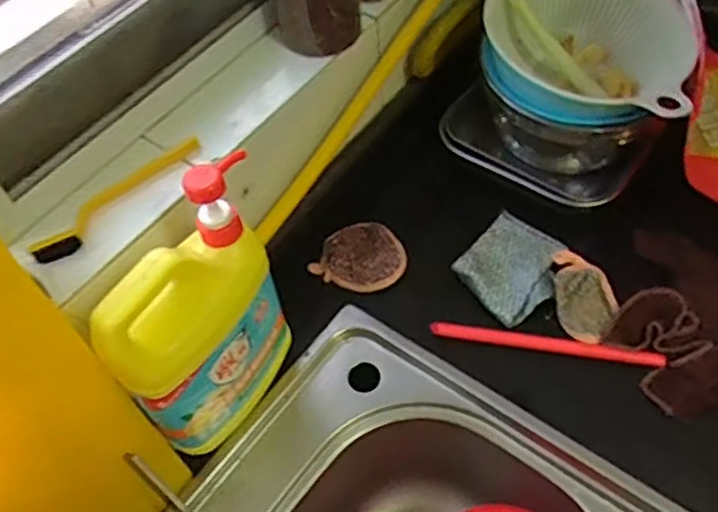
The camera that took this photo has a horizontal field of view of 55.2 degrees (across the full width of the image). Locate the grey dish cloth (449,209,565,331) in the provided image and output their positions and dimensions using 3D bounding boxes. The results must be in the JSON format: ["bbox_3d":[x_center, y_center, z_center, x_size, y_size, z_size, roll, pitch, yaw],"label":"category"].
[{"bbox_3d":[0.157,0.008,0.706,0.108,0.007,0.096,-41,61,-22],"label":"grey dish cloth"}]

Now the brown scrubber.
[{"bbox_3d":[0.003,-0.001,0.736,0.093,0.010,0.082,13,57,14],"label":"brown scrubber"}]

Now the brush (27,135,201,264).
[{"bbox_3d":[-0.200,-0.050,0.568,0.026,0.013,0.160,32,63,24],"label":"brush"}]

